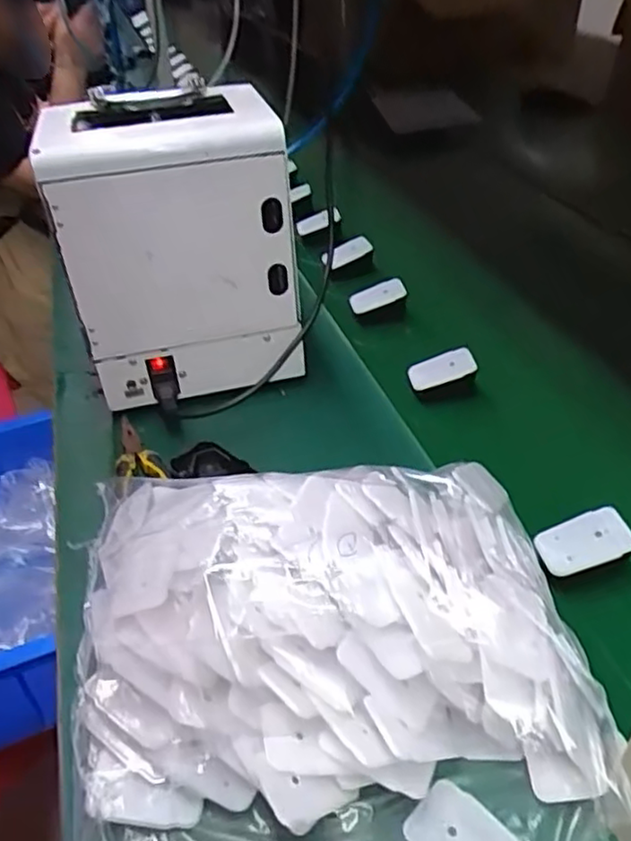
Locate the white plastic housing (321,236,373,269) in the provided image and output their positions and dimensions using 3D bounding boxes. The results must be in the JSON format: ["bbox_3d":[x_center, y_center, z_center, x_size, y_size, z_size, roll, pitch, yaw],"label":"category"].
[{"bbox_3d":[0.043,-0.234,0.947,0.072,0.023,0.025,-18,30,22],"label":"white plastic housing"}]

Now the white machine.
[{"bbox_3d":[-0.136,-0.177,0.697,0.214,0.268,0.168,-8,40,-6],"label":"white machine"}]

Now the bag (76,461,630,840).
[{"bbox_3d":[0.004,0.148,0.442,0.328,0.110,0.287,-4,39,1],"label":"bag"}]

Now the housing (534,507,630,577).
[{"bbox_3d":[0.208,0.093,0.525,0.067,0.007,0.043,-27,47,13],"label":"housing"}]

